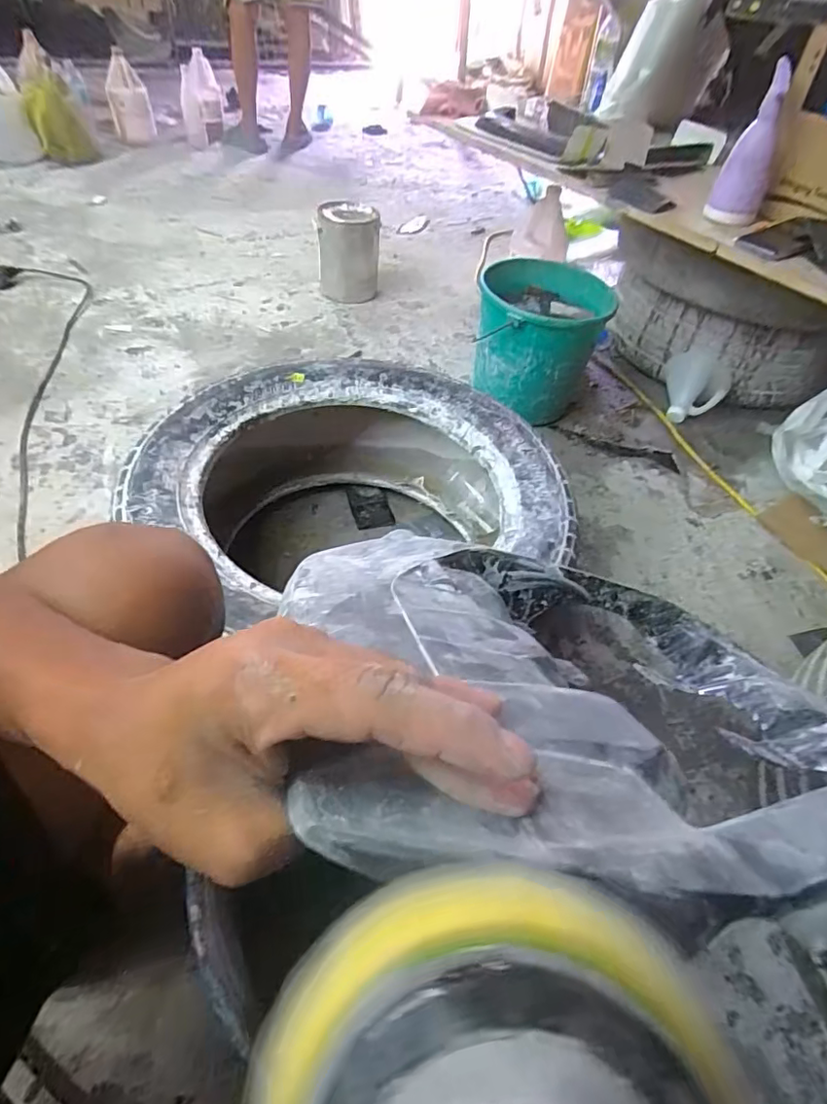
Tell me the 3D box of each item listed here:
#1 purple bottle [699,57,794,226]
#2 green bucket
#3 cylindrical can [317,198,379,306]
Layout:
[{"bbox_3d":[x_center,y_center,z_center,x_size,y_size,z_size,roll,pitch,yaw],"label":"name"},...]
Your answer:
[{"bbox_3d":[0.571,-0.670,0.912,0.085,0.187,0.066,28,51,18],"label":"purple bottle"},{"bbox_3d":[0.259,-0.441,1.195,0.260,0.260,0.247,16,48,8],"label":"green bucket"},{"bbox_3d":[-0.175,-0.803,1.485,0.155,0.204,0.145,-2,48,-8],"label":"cylindrical can"}]

